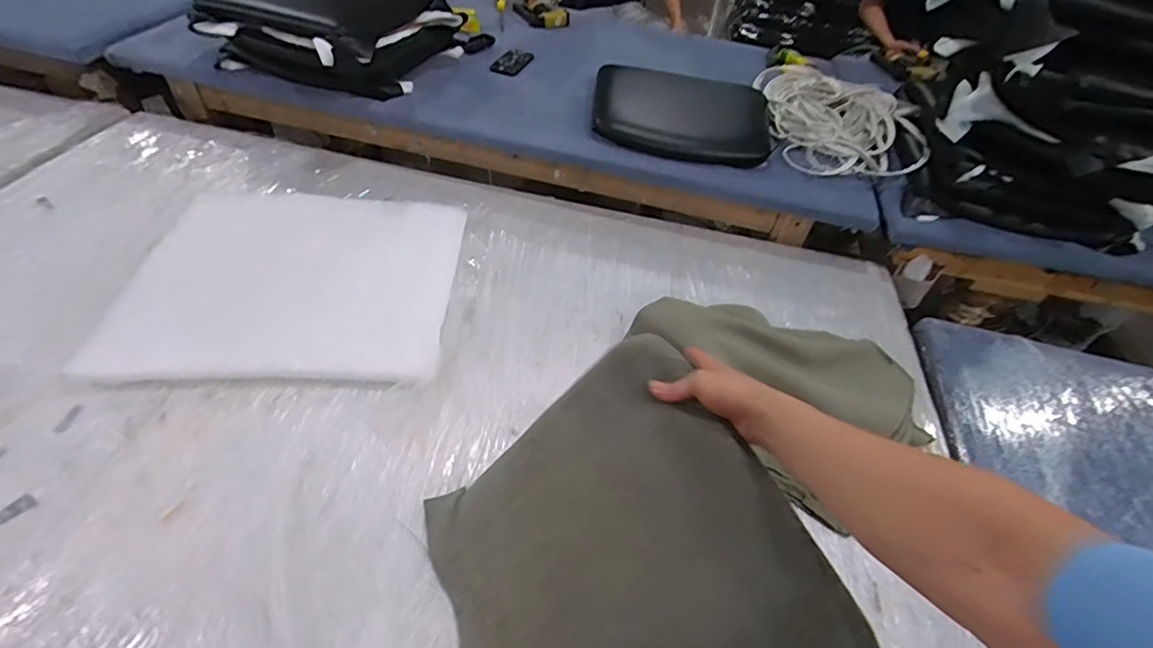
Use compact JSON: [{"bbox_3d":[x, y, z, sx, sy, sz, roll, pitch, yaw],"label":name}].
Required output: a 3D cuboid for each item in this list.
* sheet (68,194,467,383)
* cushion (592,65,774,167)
[{"bbox_3d":[-0.549,-0.097,1.051,0.577,0.025,0.477,3,47,-5],"label":"sheet"},{"bbox_3d":[0.267,-0.555,1.399,0.488,0.077,0.329,16,48,7],"label":"cushion"}]

